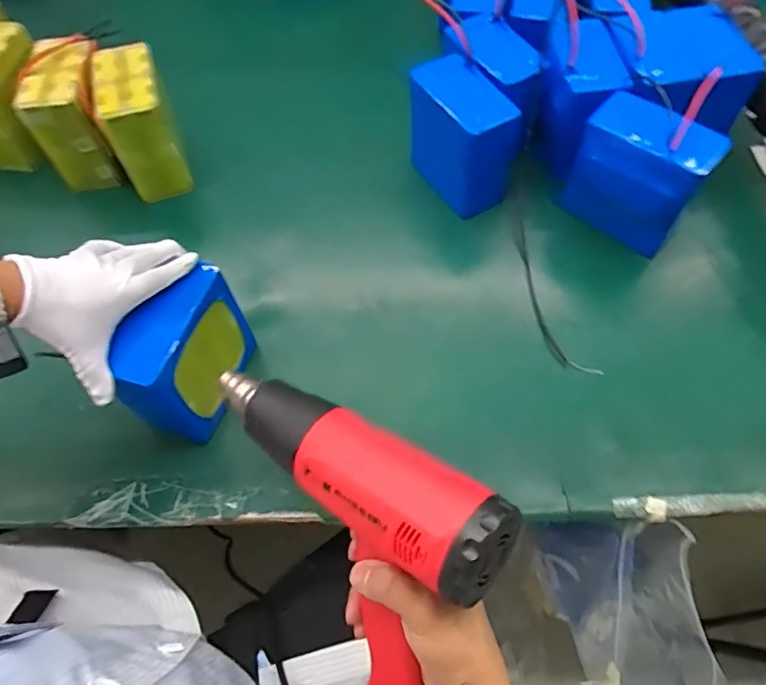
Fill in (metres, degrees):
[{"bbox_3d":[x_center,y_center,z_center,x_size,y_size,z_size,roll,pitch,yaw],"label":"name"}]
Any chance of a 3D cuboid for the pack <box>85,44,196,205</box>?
[{"bbox_3d":[-0.326,-0.288,0.767,0.084,0.156,0.124,-21,63,-9],"label":"pack"}]

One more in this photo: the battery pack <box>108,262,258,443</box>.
[{"bbox_3d":[-0.200,0.012,0.581,0.062,0.140,0.144,15,63,10],"label":"battery pack"}]

